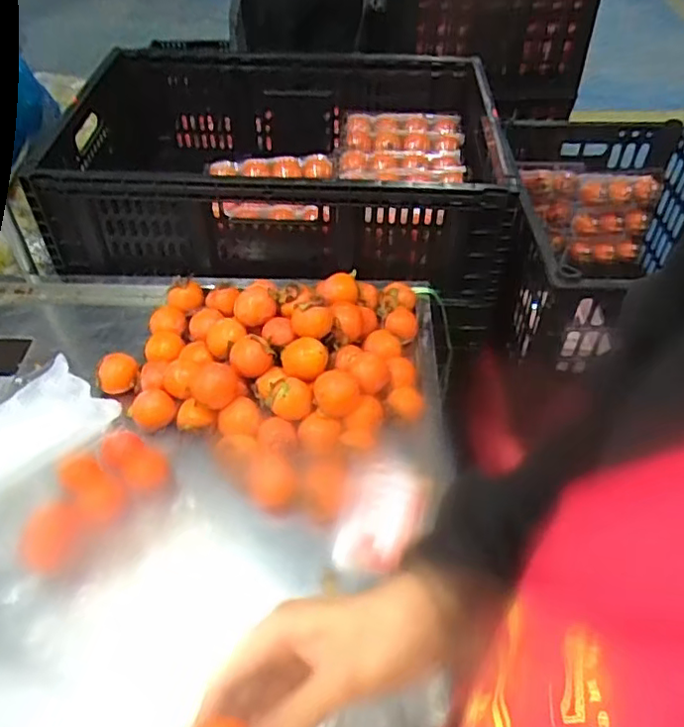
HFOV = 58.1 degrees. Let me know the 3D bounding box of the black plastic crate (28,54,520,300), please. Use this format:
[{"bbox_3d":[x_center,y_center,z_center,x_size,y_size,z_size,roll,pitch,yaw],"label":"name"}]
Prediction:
[{"bbox_3d":[-0.085,-0.294,0.901,0.594,0.171,0.400,-1,47,-1],"label":"black plastic crate"}]

